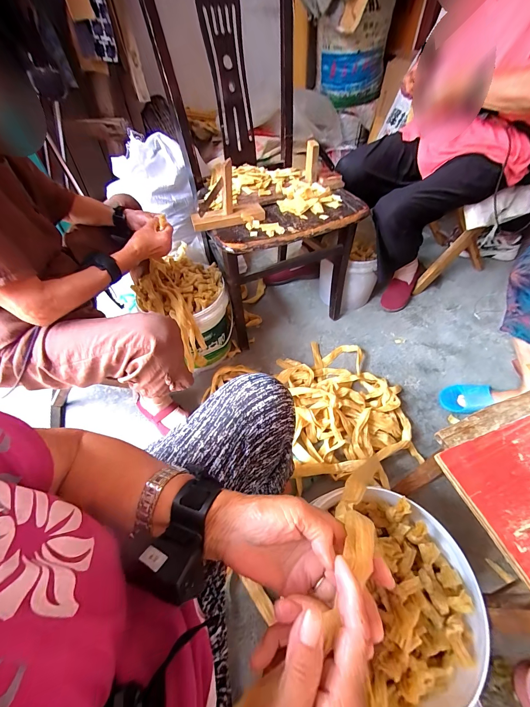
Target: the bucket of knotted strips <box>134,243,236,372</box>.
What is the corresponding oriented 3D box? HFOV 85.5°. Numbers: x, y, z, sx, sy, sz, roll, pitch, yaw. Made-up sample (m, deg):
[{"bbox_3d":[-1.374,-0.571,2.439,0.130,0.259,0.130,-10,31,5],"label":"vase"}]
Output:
[{"bbox_3d":[-0.210,-0.112,0.885,0.228,0.287,0.238,-1,51,2],"label":"bucket of knotted strips"}]

